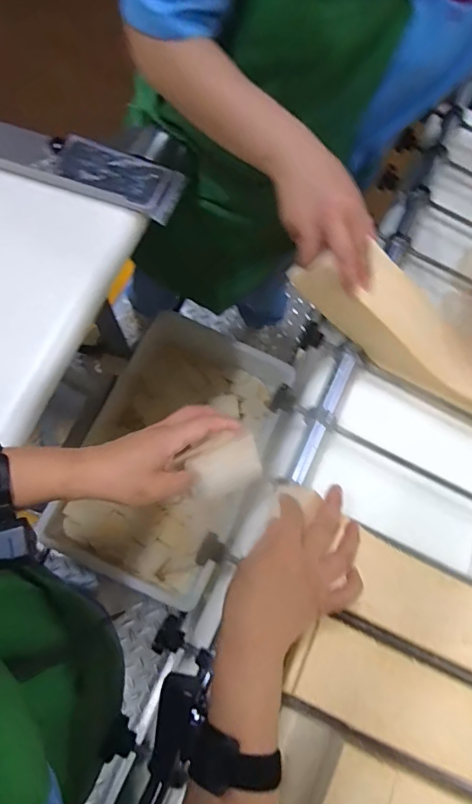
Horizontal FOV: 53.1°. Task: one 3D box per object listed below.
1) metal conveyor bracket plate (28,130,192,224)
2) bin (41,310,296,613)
[{"bbox_3d":[-0.188,-0.339,0.706,0.215,0.029,0.085,21,72,-1],"label":"metal conveyor bracket plate"},{"bbox_3d":[-0.156,0.131,1.230,0.430,0.163,0.695,24,72,0],"label":"bin"}]

